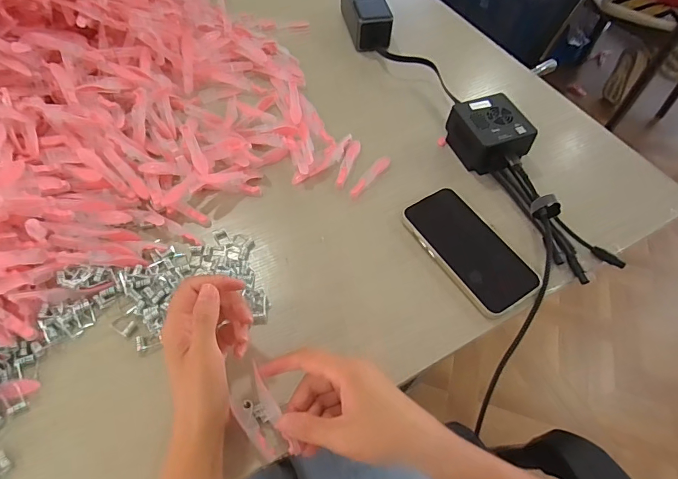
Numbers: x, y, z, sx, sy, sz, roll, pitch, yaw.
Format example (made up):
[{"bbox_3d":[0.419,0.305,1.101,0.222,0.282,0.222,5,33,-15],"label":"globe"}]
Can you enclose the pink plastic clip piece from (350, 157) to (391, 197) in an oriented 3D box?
[{"bbox_3d":[0.038,-0.076,0.482,0.016,0.004,0.075,33,62,17],"label":"pink plastic clip piece"}]

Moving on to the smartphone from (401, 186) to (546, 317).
[{"bbox_3d":[0.135,0.007,0.426,0.077,0.008,0.145,-29,63,-20],"label":"smartphone"}]

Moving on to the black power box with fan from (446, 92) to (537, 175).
[{"bbox_3d":[0.178,-0.127,0.492,0.071,0.047,0.087,-18,60,-14],"label":"black power box with fan"}]

